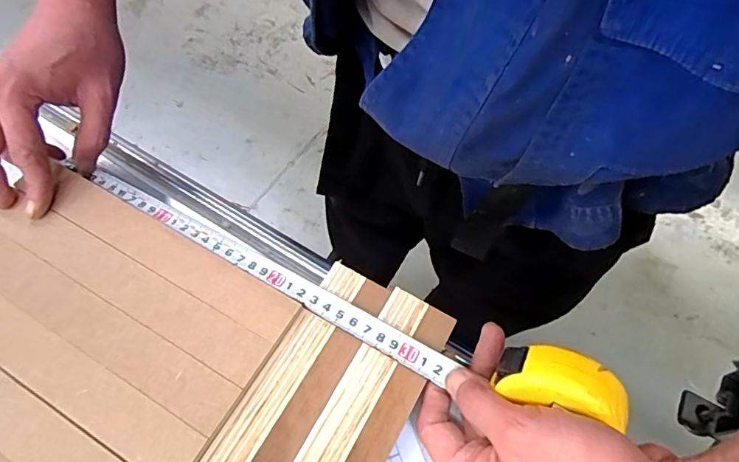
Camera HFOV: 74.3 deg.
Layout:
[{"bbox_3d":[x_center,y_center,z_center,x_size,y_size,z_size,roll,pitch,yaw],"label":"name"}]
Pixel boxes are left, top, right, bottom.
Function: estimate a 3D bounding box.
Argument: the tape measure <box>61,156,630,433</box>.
[{"bbox_3d":[-0.040,0.034,0.319,0.381,0.048,0.030,21,59,22],"label":"tape measure"}]

